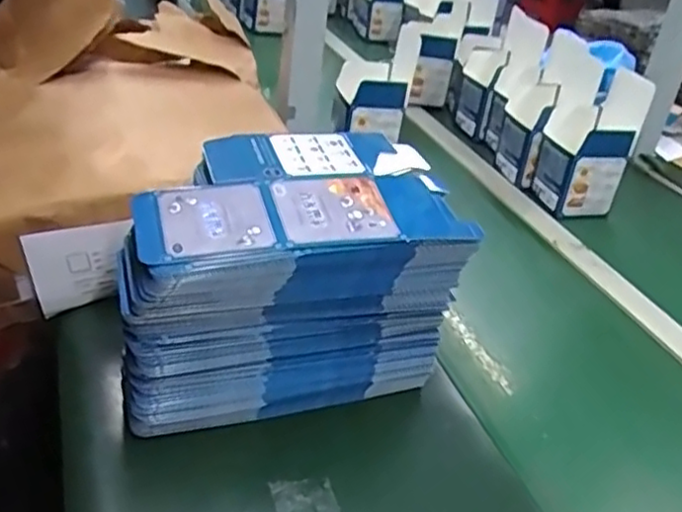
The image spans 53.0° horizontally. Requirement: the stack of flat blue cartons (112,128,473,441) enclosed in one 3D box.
[{"bbox_3d":[-0.051,0.010,0.565,0.255,0.161,0.160,-6,34,-20],"label":"stack of flat blue cartons"}]

